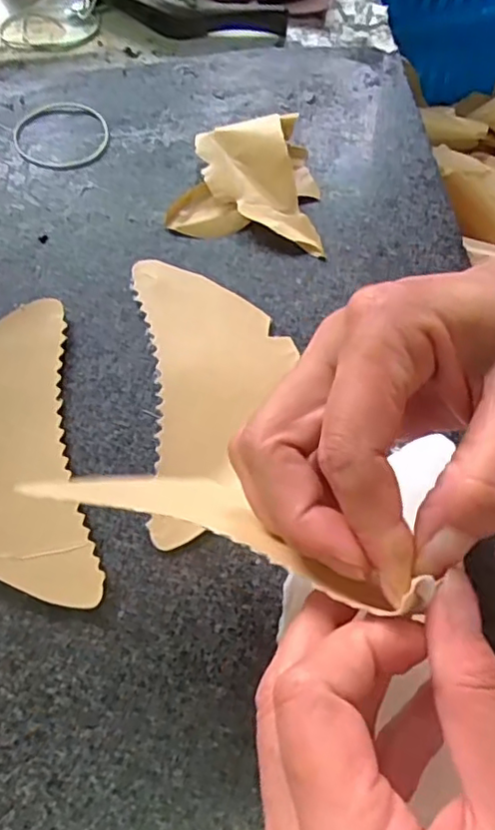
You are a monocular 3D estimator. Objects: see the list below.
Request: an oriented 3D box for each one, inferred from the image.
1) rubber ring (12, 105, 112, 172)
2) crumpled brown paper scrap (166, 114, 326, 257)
[{"bbox_3d":[-0.111,-0.168,0.377,0.055,0.004,0.052,1,70,-1],"label":"rubber ring"},{"bbox_3d":[0.003,-0.134,0.358,0.081,0.015,0.078,8,70,2],"label":"crumpled brown paper scrap"}]

